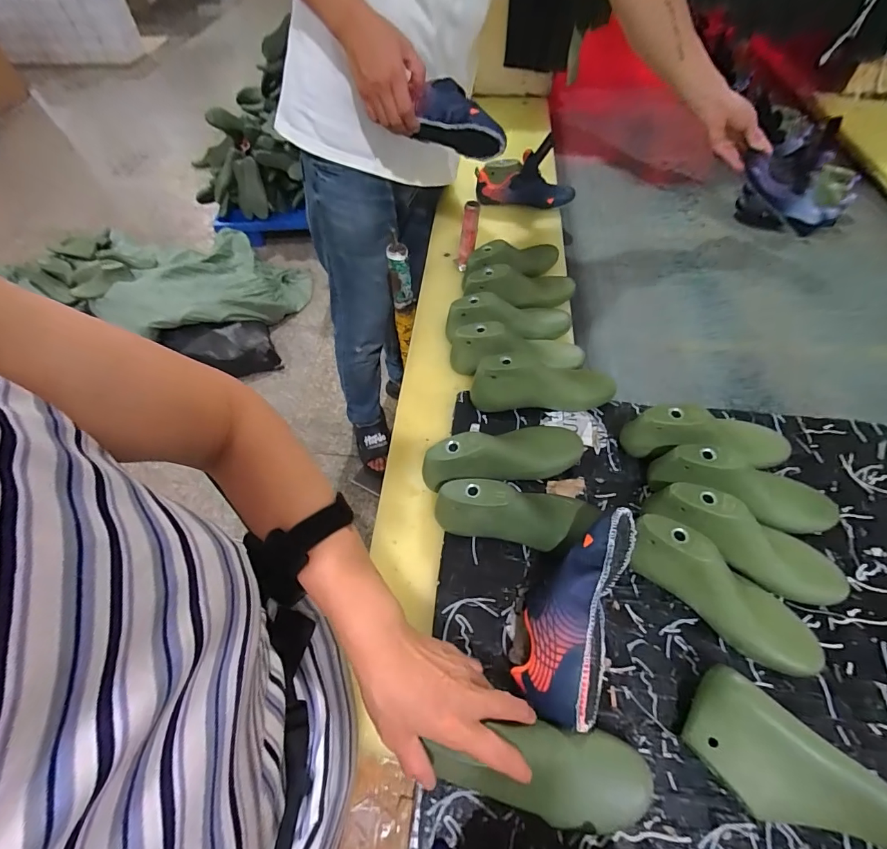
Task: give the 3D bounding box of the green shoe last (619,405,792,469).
[{"bbox_3d":[0.331,0.012,0.538,0.206,0.087,0.067,7,54,-7],"label":"green shoe last"}]

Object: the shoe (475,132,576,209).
[{"bbox_3d":[0.181,-0.543,0.946,0.212,0.114,0.067,4,56,4],"label":"shoe"}]

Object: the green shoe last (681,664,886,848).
[{"bbox_3d":[0.303,0.305,0.350,0.076,0.078,0.198,-39,63,-22],"label":"green shoe last"}]

